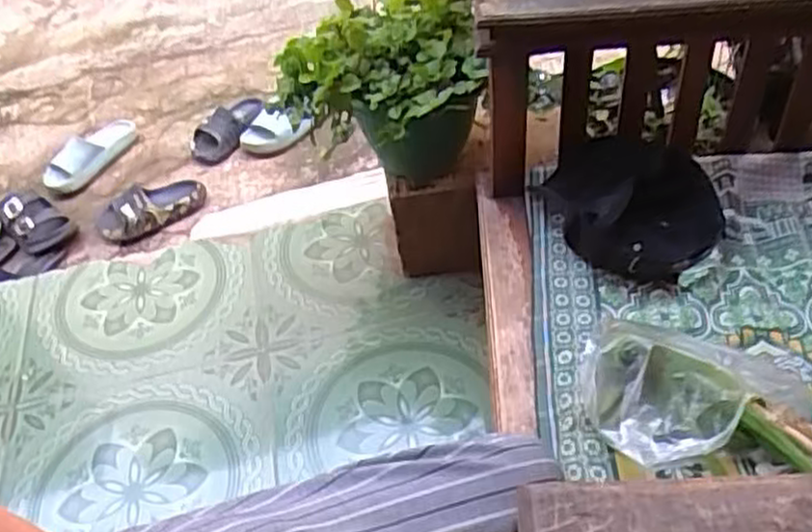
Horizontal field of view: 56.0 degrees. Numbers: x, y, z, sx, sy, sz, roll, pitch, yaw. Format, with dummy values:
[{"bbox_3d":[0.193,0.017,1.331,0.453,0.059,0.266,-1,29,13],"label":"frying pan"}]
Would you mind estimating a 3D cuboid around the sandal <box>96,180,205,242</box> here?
[{"bbox_3d":[-0.546,-0.127,1.646,0.229,0.055,0.120,-31,52,-21],"label":"sandal"}]

